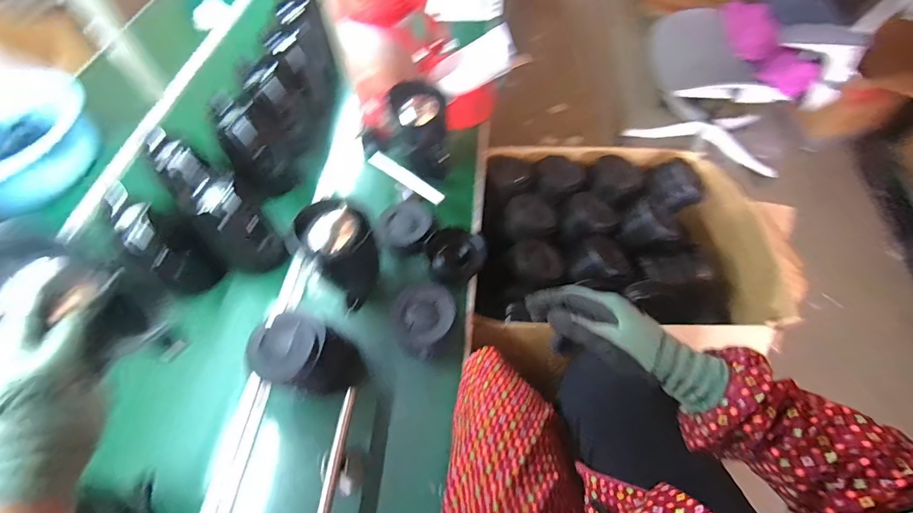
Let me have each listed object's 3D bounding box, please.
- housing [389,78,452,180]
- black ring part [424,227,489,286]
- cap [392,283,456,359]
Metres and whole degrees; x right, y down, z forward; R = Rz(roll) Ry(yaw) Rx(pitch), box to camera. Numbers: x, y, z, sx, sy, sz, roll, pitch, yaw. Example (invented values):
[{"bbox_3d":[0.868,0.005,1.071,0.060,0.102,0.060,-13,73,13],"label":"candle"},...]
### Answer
[{"bbox_3d":[-0.071,-0.258,0.840,0.115,0.206,0.084,-20,20,-10],"label":"housing"},{"bbox_3d":[0.004,-0.003,0.789,0.119,0.028,0.122,-11,58,-5],"label":"black ring part"},{"bbox_3d":[-0.055,0.106,0.697,0.106,0.045,0.101,-1,58,2],"label":"cap"}]

